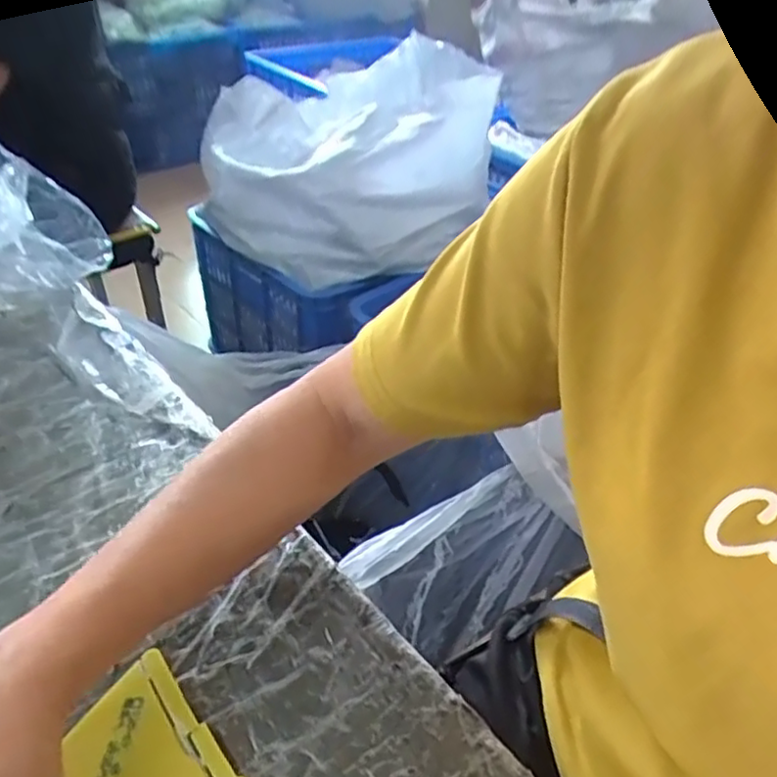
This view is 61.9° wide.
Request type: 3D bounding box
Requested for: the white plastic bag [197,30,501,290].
[{"bbox_3d":[-0.098,-0.408,1.105,0.411,0.282,0.414,-13,41,-20],"label":"white plastic bag"}]

